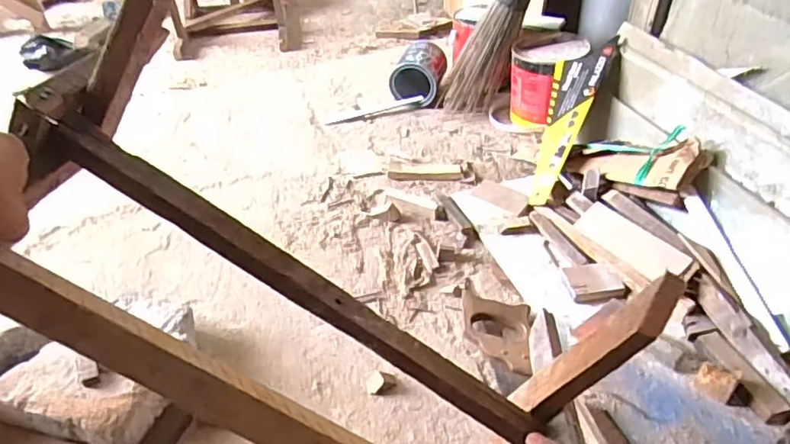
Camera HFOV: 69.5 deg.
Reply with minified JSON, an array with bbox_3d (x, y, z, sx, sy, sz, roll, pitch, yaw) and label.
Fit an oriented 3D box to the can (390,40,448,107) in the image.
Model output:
[{"bbox_3d":[0.059,-0.343,1.326,0.116,0.112,0.129,10,42,17],"label":"can"}]

